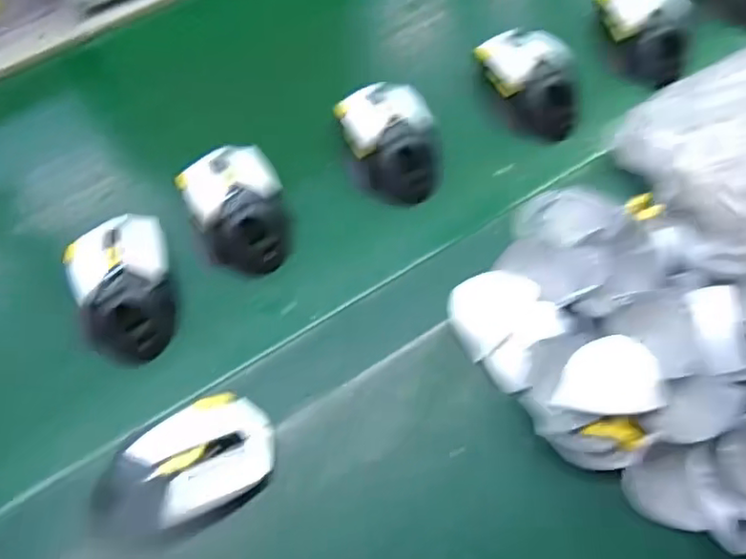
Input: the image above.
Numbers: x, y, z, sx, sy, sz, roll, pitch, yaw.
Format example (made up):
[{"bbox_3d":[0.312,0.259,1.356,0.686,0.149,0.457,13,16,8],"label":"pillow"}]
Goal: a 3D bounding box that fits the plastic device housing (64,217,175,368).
[{"bbox_3d":[-0.187,0.004,0.478,0.074,0.040,0.113,-22,65,-8],"label":"plastic device housing"}]

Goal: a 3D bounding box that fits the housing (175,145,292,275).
[{"bbox_3d":[-0.107,-0.062,0.503,0.072,0.034,0.119,-28,65,-10],"label":"housing"}]

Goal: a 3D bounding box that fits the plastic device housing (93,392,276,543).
[{"bbox_3d":[-0.124,0.124,0.402,0.122,0.042,0.075,-33,66,-12],"label":"plastic device housing"}]

